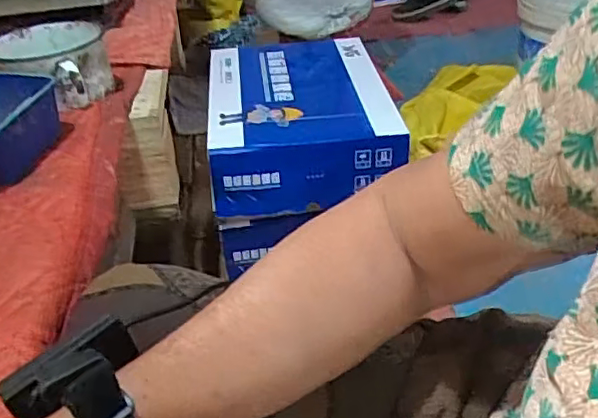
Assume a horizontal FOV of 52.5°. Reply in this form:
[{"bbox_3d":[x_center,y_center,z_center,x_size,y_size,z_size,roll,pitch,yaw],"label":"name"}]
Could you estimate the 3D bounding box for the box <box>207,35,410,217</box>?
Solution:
[{"bbox_3d":[-0.002,-0.165,1.036,0.286,0.122,0.410,-6,34,-3],"label":"box"}]

